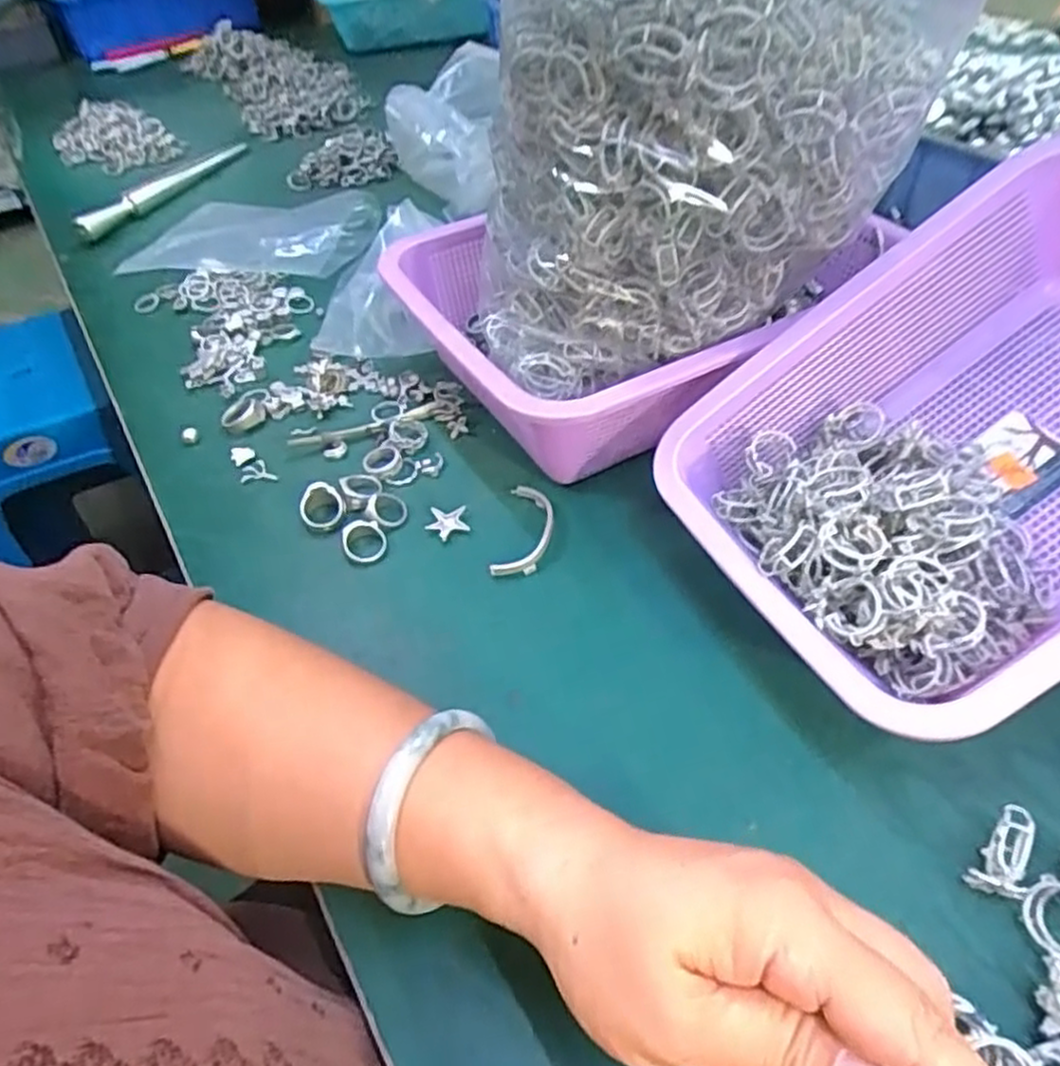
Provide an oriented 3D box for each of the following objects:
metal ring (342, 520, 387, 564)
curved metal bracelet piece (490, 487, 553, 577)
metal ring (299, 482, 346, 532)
[{"bbox_3d":[-0.091,0.005,0.405,0.023,0.005,0.026,-11,65,-15],"label":"metal ring"},{"bbox_3d":[-0.002,-0.002,0.405,0.027,0.009,0.064,6,48,9],"label":"curved metal bracelet piece"},{"bbox_3d":[-0.119,-0.015,0.419,0.028,0.010,0.028,3,73,-10],"label":"metal ring"}]

